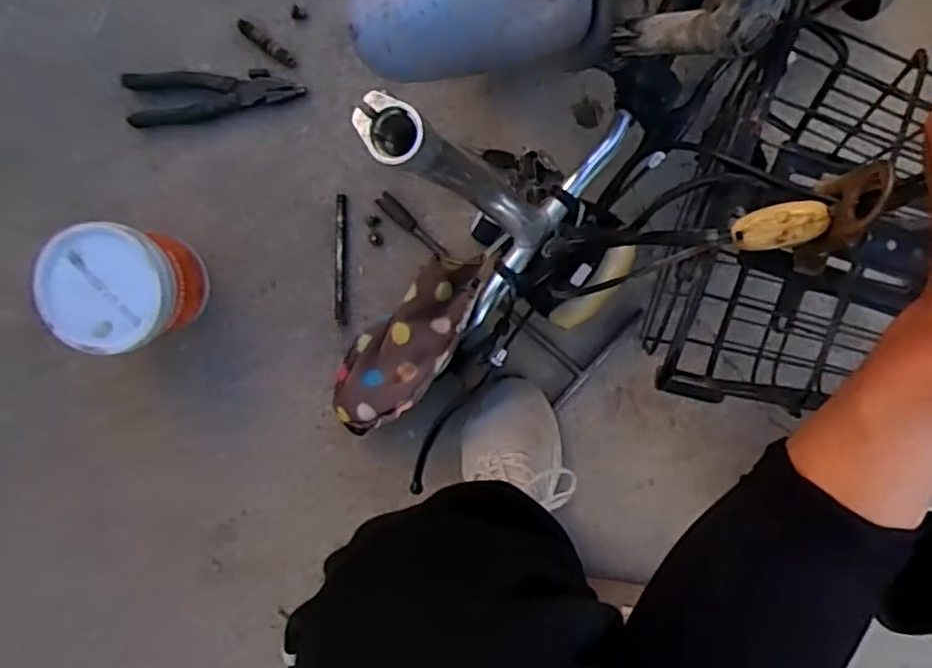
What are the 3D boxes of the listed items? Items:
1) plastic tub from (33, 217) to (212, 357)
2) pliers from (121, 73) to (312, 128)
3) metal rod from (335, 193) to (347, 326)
[{"bbox_3d":[-0.343,-0.049,0.658,0.110,0.134,0.119,0,96,2],"label":"plastic tub"},{"bbox_3d":[-0.278,-0.258,0.700,0.198,0.013,0.054,0,96,2],"label":"pliers"},{"bbox_3d":[-0.138,-0.081,0.710,0.012,0.008,0.142,2,96,2],"label":"metal rod"}]

